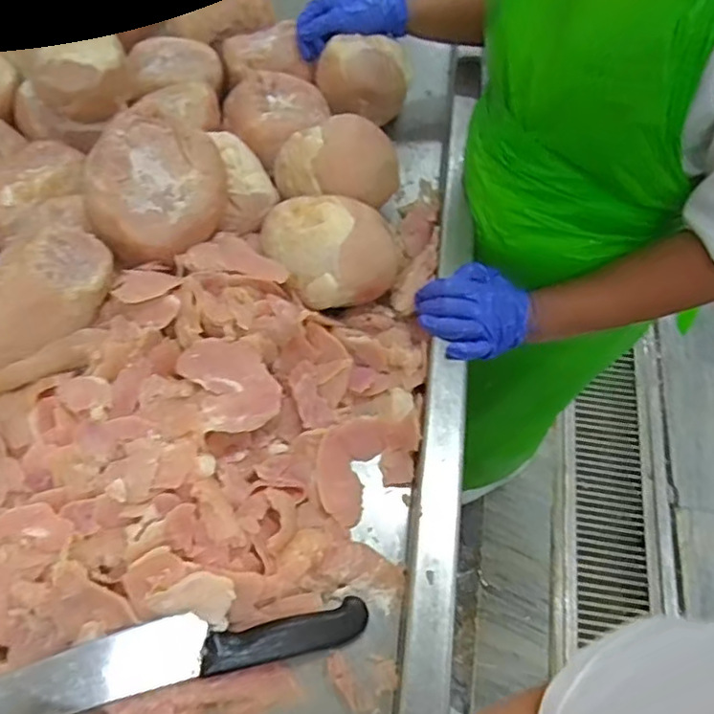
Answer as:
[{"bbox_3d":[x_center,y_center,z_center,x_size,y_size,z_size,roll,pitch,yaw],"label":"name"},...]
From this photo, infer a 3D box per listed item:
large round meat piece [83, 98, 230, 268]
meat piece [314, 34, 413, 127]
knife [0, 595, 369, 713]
[{"bbox_3d":[-0.203,-0.168,0.628,0.118,0.089,0.131,15,60,8],"label":"large round meat piece"},{"bbox_3d":[0.008,-0.361,0.797,0.122,0.074,0.089,2,59,1],"label":"meat piece"},{"bbox_3d":[-0.171,0.242,0.491,0.354,0.027,0.048,-12,60,-8],"label":"knife"}]

